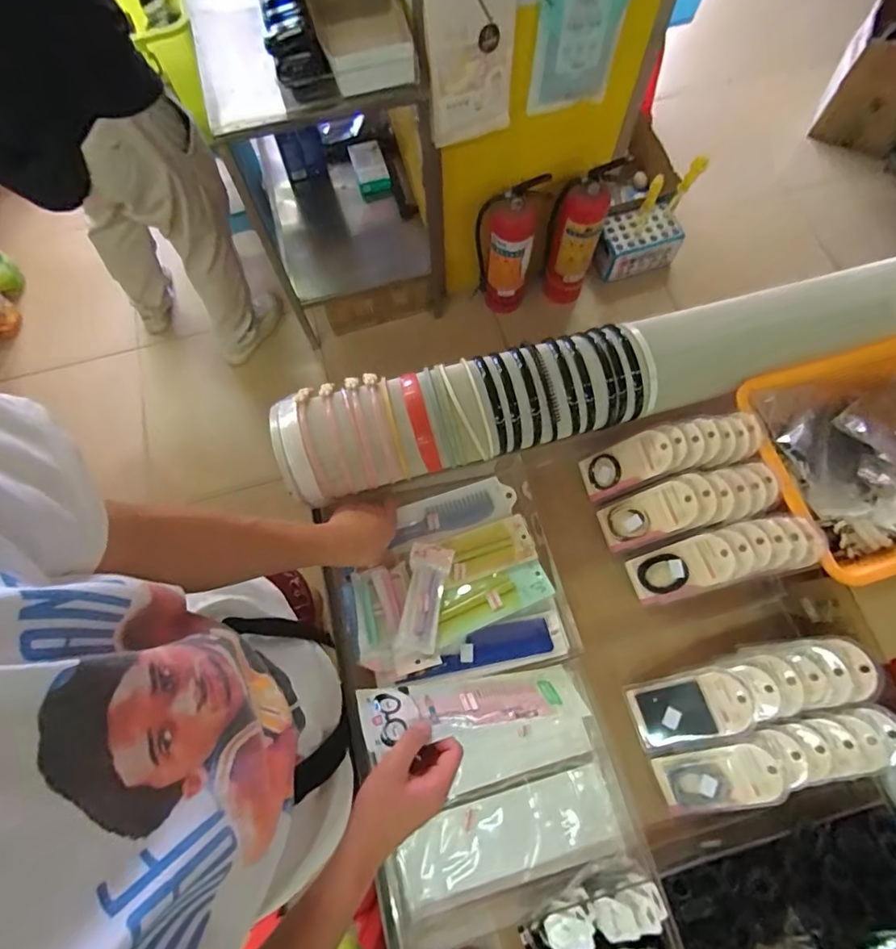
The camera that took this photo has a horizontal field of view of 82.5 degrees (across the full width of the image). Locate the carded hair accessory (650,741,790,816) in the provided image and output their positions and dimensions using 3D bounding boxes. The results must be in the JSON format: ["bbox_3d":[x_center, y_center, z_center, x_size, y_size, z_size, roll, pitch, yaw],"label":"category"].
[{"bbox_3d":[0.331,0.373,0.627,0.139,0.008,0.069,-23,69,23],"label":"carded hair accessory"}]

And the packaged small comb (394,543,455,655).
[{"bbox_3d":[-0.034,0.170,0.706,0.057,0.025,0.144,10,71,5],"label":"packaged small comb"}]

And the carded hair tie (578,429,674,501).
[{"bbox_3d":[0.254,-0.015,0.741,0.020,0.138,0.065,8,63,-43],"label":"carded hair tie"}]

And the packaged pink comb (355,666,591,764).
[{"bbox_3d":[0.029,0.257,0.574,0.251,0.082,0.015,0,113,-21],"label":"packaged pink comb"}]

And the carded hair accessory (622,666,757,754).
[{"bbox_3d":[0.307,0.299,0.652,0.143,0.016,0.081,-29,73,23],"label":"carded hair accessory"}]

